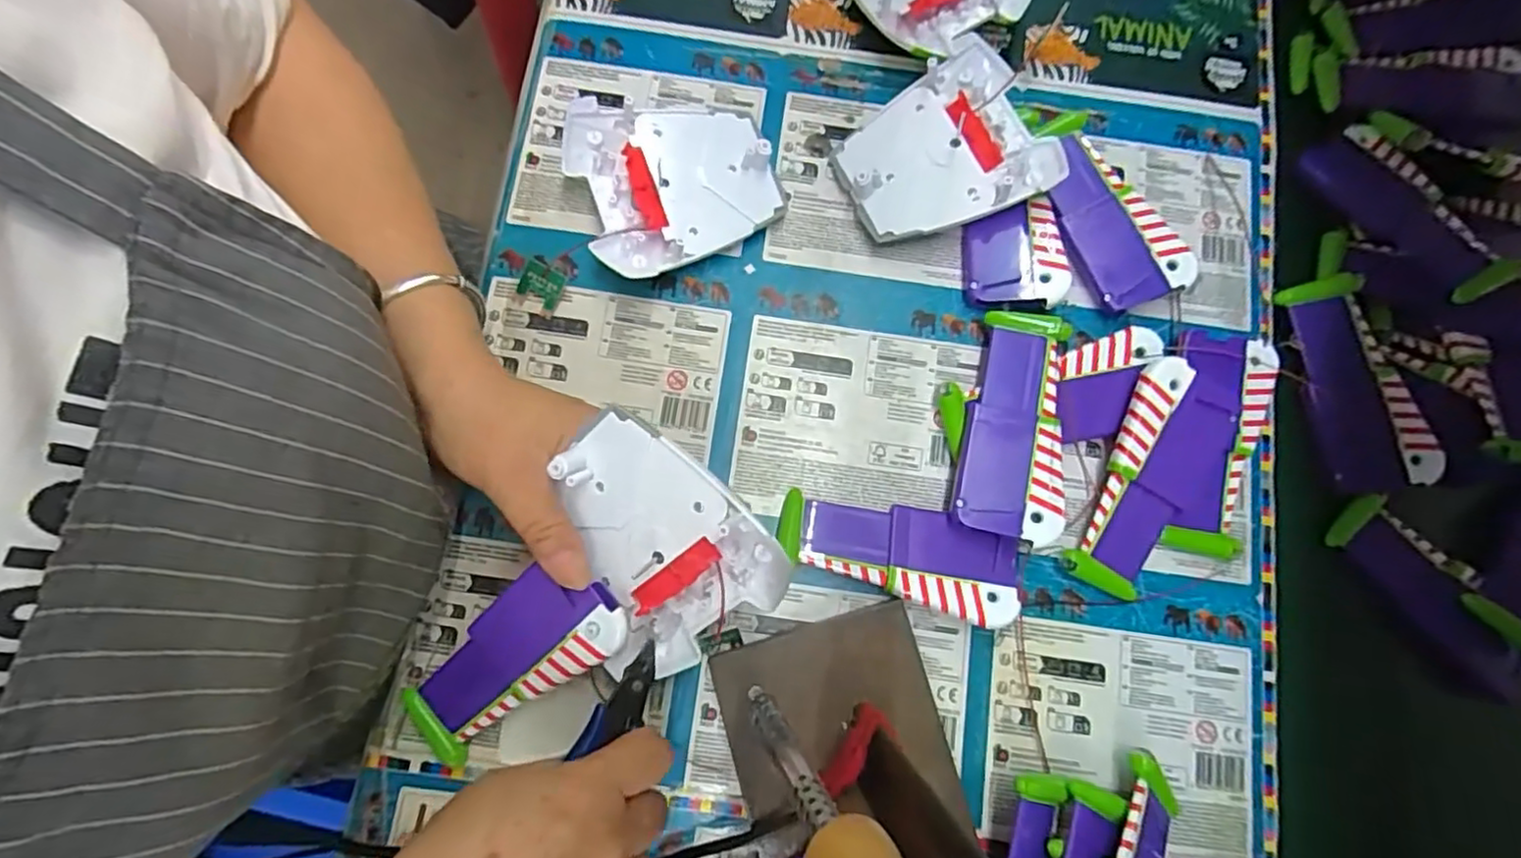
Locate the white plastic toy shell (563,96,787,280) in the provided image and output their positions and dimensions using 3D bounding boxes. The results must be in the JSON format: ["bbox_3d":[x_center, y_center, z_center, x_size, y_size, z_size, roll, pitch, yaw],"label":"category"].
[{"bbox_3d":[-0.047,-0.136,0.367,0.106,0.030,0.095,-19,80,-5],"label":"white plastic toy shell"}]

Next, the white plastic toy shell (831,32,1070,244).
[{"bbox_3d":[0.102,-0.157,0.378,0.107,0.031,0.096,-24,81,-5],"label":"white plastic toy shell"}]

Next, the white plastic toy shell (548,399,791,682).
[{"bbox_3d":[-0.049,0.050,0.300,0.096,0.038,0.106,-40,94,19],"label":"white plastic toy shell"}]

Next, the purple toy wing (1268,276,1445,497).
[{"bbox_3d":[0.330,-0.026,0.369,0.052,0.010,0.120,-11,80,-3],"label":"purple toy wing"}]

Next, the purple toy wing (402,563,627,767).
[{"bbox_3d":[-0.116,0.106,0.305,0.120,0.011,0.049,-37,80,15],"label":"purple toy wing"}]

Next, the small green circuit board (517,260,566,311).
[{"bbox_3d":[-0.119,-0.079,0.363,0.022,0.004,0.021,26,108,-4],"label":"small green circuit board"}]

